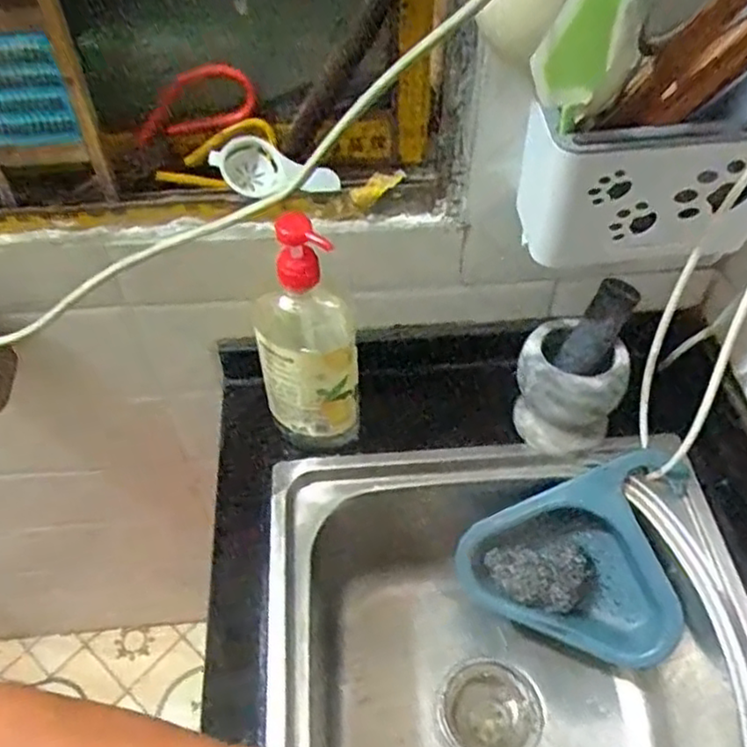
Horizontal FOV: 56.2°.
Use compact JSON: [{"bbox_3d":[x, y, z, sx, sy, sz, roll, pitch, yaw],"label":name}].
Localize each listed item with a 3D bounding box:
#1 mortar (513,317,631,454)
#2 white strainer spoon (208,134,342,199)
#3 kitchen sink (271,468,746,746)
[{"bbox_3d":[0.197,0.014,0.718,0.108,0.097,0.098,27,56,21],"label":"mortar"},{"bbox_3d":[-0.092,-0.188,0.661,0.122,0.041,0.046,9,50,-10],"label":"white strainer spoon"},{"bbox_3d":[0.137,0.381,0.636,0.435,0.260,0.561,-3,51,-2],"label":"kitchen sink"}]

